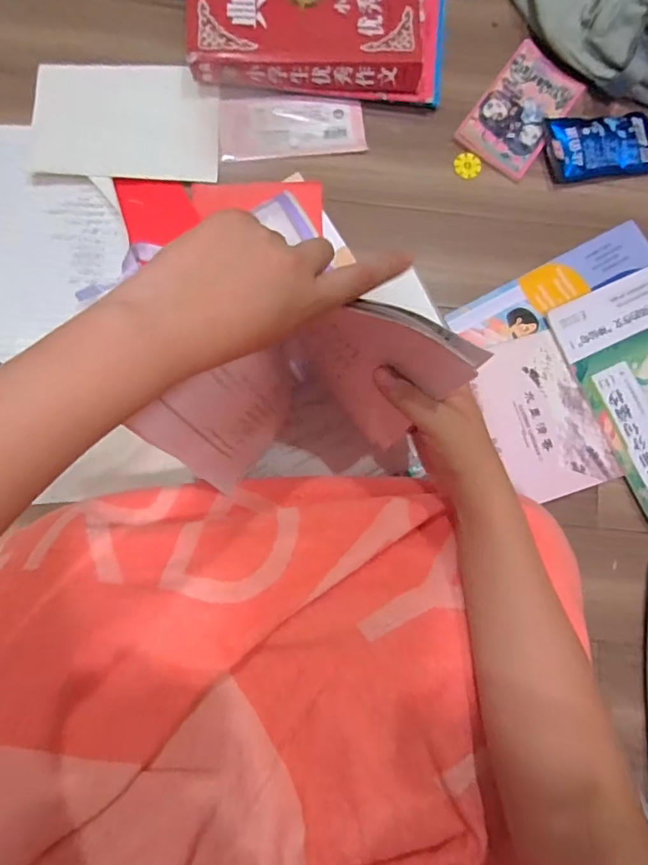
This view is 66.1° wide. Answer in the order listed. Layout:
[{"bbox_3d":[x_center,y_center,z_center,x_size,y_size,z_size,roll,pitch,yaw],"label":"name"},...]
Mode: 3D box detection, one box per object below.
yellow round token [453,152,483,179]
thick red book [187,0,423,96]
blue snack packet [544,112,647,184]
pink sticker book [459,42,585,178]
[{"bbox_3d":[0.171,-0.314,0.587,0.032,0.005,0.032,0,82,-3],"label":"yellow round token"},{"bbox_3d":[-0.020,-0.486,0.576,0.263,0.046,0.198,-2,82,-3],"label":"thick red book"},{"bbox_3d":[0.328,-0.340,0.588,0.135,0.010,0.075,-9,82,-4],"label":"blue snack packet"},{"bbox_3d":[0.235,-0.382,0.590,0.091,0.006,0.153,35,82,2],"label":"pink sticker book"}]

